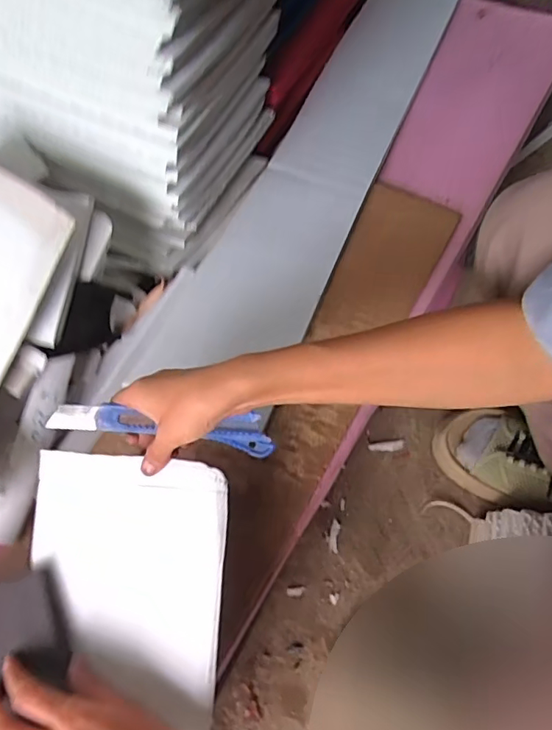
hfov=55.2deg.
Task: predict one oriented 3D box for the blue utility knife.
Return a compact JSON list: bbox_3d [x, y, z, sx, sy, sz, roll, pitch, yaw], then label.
[{"bbox_3d":[-0.085,0.045,0.394,0.168,0.013,0.026,6,66,3],"label":"blue utility knife"}]

